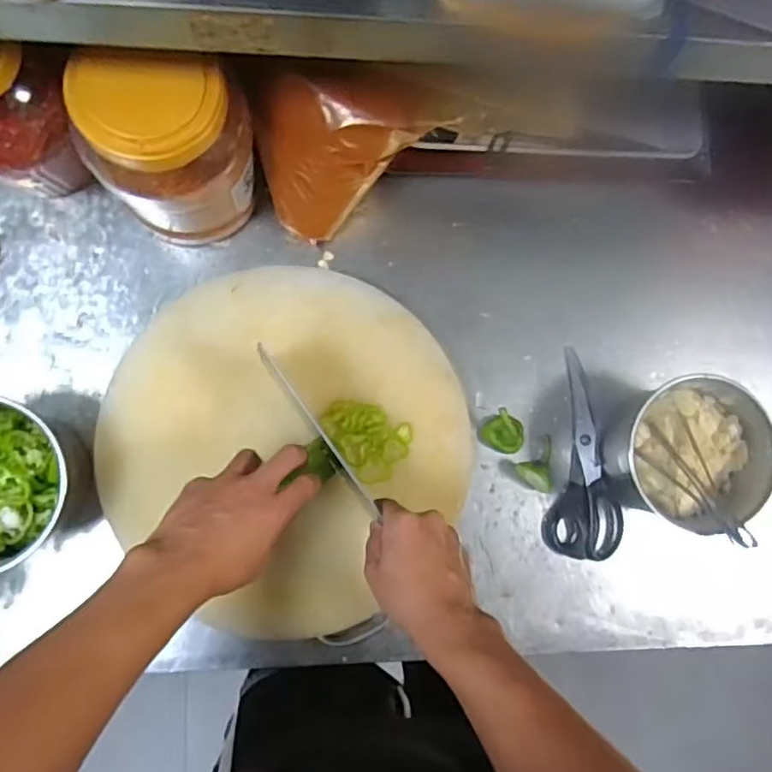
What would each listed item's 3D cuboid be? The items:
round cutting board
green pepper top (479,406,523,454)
[{"bbox_3d":[-0.097,0.057,0.615,0.357,0.030,0.354,1,84,-7],"label":"round cutting board"},{"bbox_3d":[0.130,0.051,0.653,0.047,0.033,0.041,28,83,-3],"label":"green pepper top"}]

